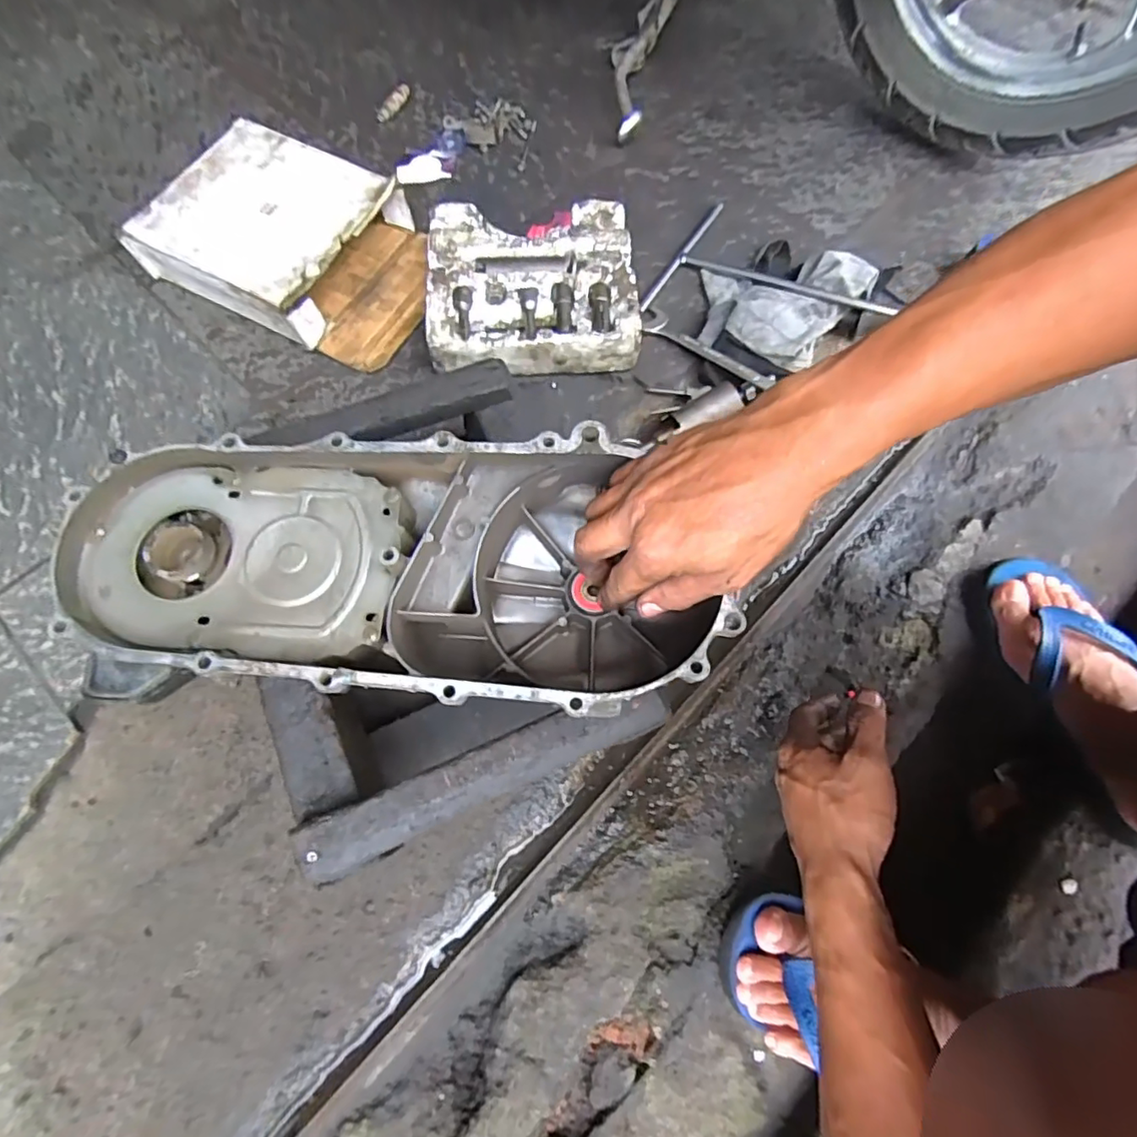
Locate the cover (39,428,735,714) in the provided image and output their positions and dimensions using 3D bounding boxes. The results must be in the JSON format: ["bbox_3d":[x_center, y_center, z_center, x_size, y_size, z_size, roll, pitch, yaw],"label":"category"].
[{"bbox_3d":[-0.107,-0.004,0.362,0.389,0.088,0.165,6,70,-4],"label":"cover"}]

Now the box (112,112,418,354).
[{"bbox_3d":[-0.327,-0.373,0.631,0.228,0.065,0.204,25,72,8],"label":"box"}]

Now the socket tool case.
[{"bbox_3d":[-0.039,-0.303,0.615,0.215,0.055,0.193,-4,70,-2],"label":"socket tool case"}]

